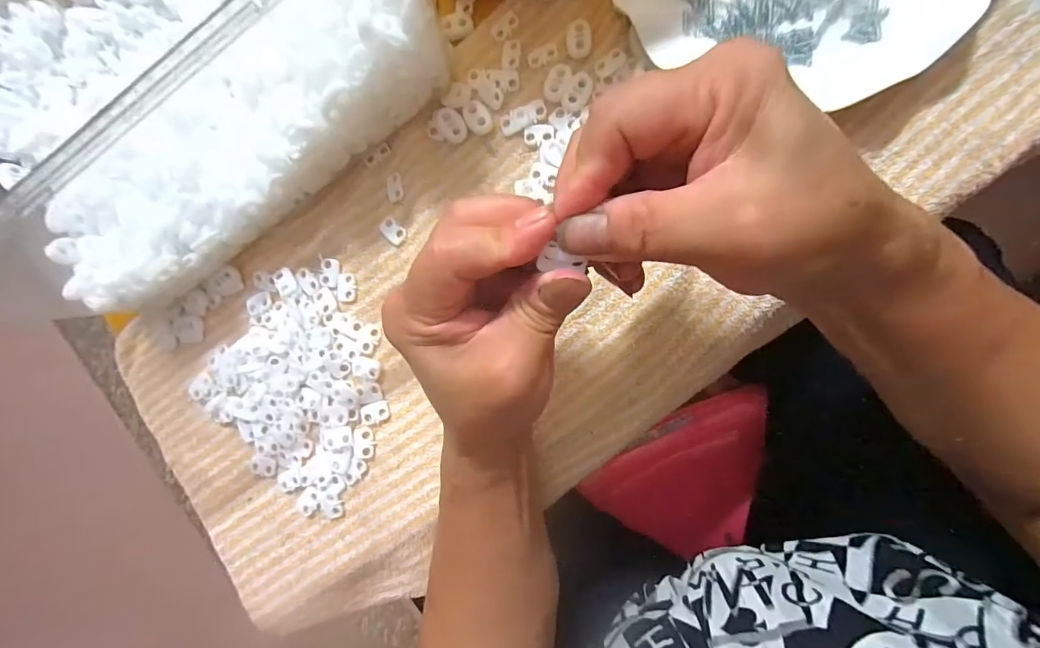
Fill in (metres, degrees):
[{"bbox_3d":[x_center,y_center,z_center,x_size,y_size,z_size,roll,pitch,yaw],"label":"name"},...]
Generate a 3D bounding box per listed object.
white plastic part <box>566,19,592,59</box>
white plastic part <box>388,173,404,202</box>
[{"bbox_3d":[0.035,-0.171,0.269,0.014,0.004,0.023,-5,91,8],"label":"white plastic part"},{"bbox_3d":[-0.080,-0.088,0.289,0.010,0.004,0.018,-6,91,8],"label":"white plastic part"}]

